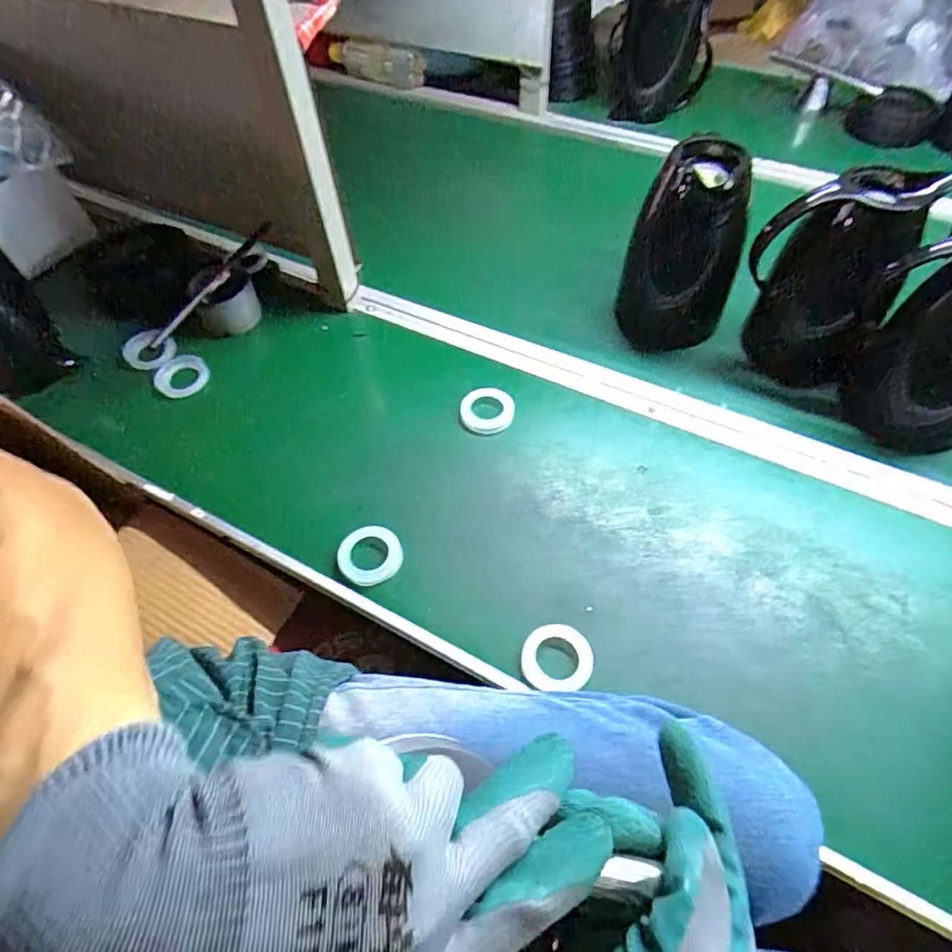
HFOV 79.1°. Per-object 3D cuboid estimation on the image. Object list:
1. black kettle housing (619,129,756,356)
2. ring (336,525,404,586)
[{"bbox_3d":[0.241,-0.256,0.686,0.122,0.244,0.085,16,57,13],"label":"black kettle housing"},{"bbox_3d":[-0.100,0.075,0.546,0.062,0.016,0.058,-1,55,2],"label":"ring"}]

